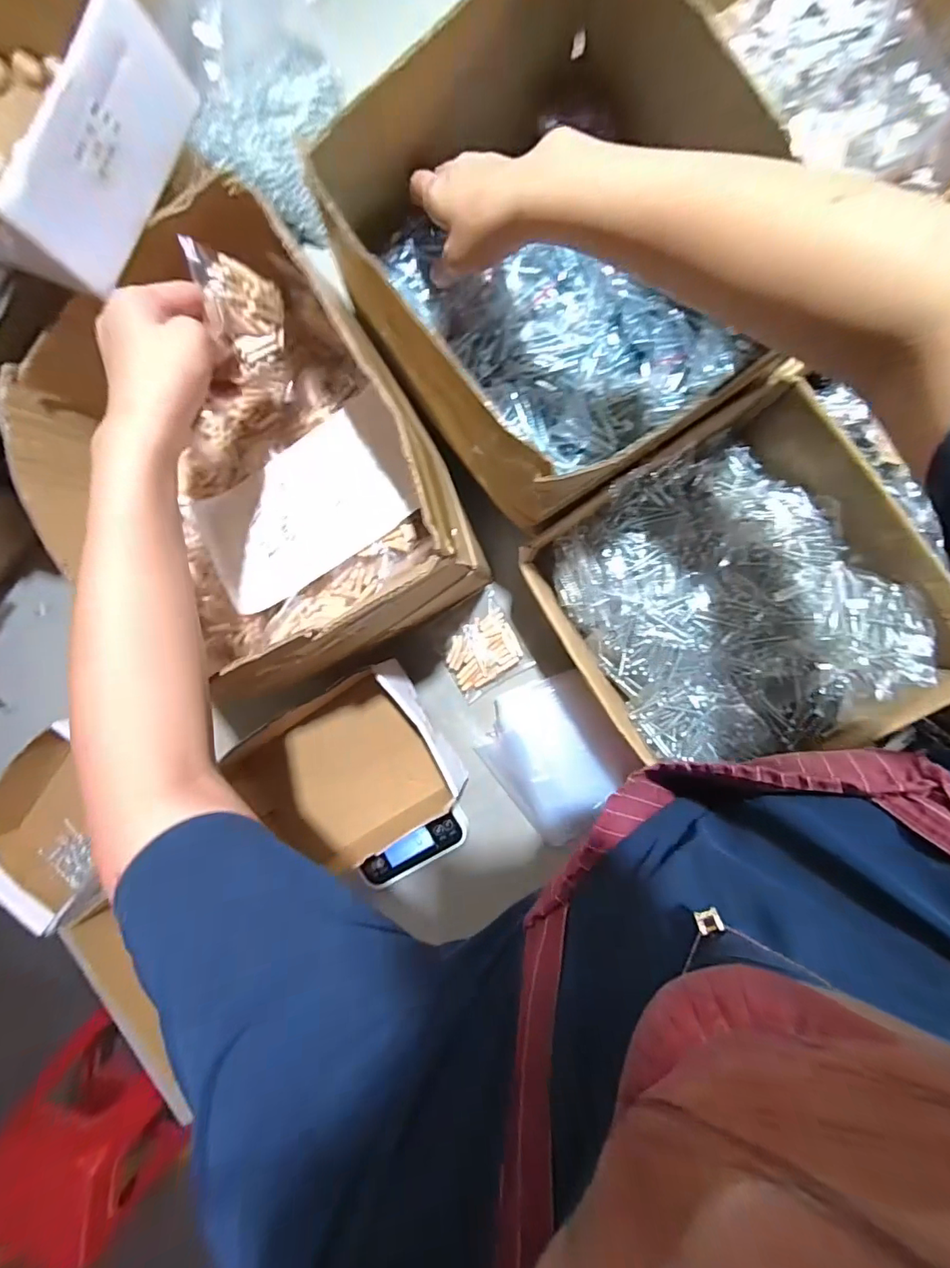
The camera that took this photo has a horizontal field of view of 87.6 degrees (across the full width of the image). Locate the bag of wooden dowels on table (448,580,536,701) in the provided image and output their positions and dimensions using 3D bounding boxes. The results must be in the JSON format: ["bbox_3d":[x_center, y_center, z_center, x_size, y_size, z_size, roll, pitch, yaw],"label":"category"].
[{"bbox_3d":[0.009,0.010,0.563,0.091,0.021,0.104,-24,91,10],"label":"bag of wooden dowels on table"}]

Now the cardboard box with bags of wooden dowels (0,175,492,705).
[{"bbox_3d":[-0.182,-0.128,0.431,0.273,0.165,0.311,-31,90,10],"label":"cardboard box with bags of wooden dowels"}]

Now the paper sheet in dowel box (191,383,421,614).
[{"bbox_3d":[-0.156,-0.122,0.465,0.215,0.025,0.122,-31,90,10],"label":"paper sheet in dowel box"}]

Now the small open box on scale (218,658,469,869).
[{"bbox_3d":[-0.140,0.152,0.534,0.231,0.072,0.172,-34,89,10],"label":"small open box on scale"}]

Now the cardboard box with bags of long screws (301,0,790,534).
[{"bbox_3d":[0.063,-0.284,0.405,0.252,0.184,0.318,-32,90,10],"label":"cardboard box with bags of long screws"}]

